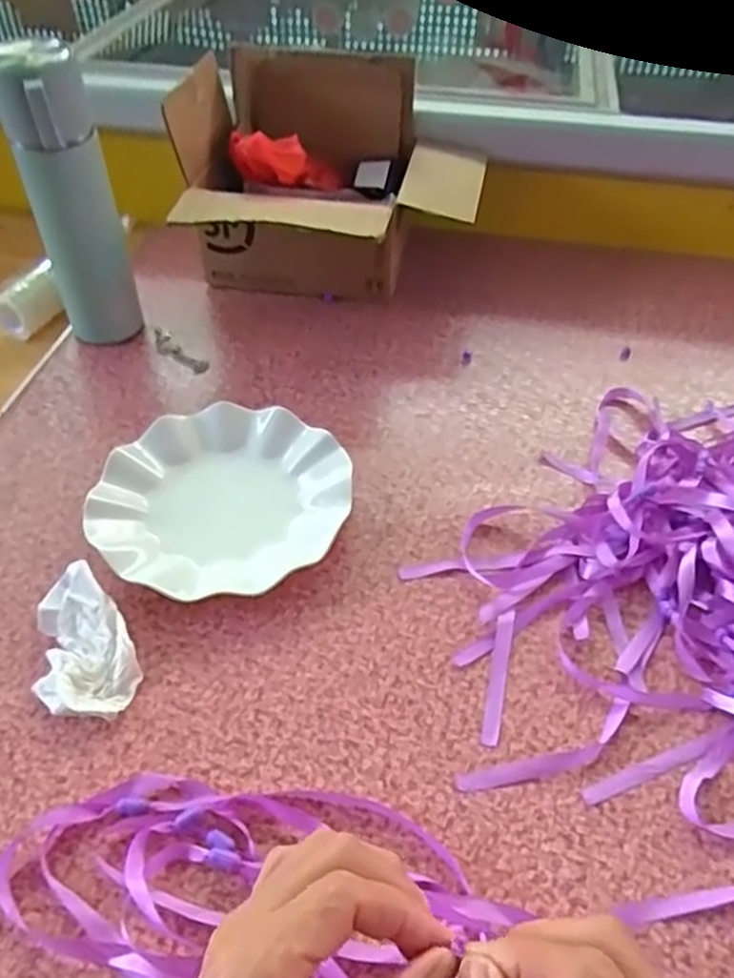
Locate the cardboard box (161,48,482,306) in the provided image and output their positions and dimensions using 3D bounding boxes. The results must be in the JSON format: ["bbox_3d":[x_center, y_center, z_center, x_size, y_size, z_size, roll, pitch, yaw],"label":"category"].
[{"bbox_3d":[-0.034,-0.285,0.718,0.271,0.193,0.216,7,47,5],"label":"cardboard box"}]

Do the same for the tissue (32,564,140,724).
[{"bbox_3d":[-0.181,0.097,0.460,0.057,0.032,0.095,-20,51,-19],"label":"tissue"}]

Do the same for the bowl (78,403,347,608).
[{"bbox_3d":[-0.110,0.007,0.554,0.182,0.035,0.171,1,47,-1],"label":"bowl"}]

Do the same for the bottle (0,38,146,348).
[{"bbox_3d":[-0.244,-0.227,0.620,0.067,0.249,0.070,-12,49,-13],"label":"bottle"}]

